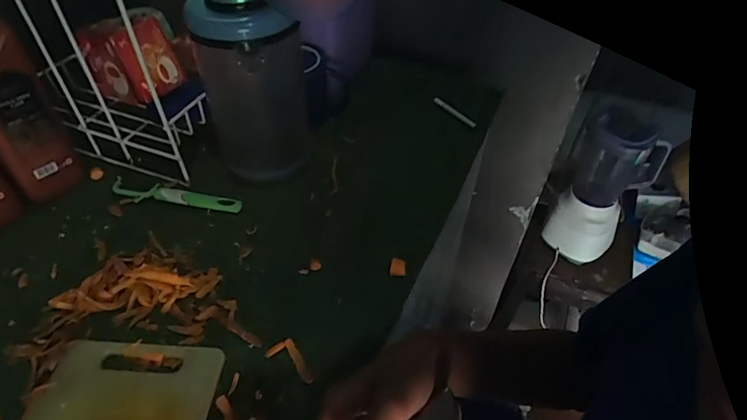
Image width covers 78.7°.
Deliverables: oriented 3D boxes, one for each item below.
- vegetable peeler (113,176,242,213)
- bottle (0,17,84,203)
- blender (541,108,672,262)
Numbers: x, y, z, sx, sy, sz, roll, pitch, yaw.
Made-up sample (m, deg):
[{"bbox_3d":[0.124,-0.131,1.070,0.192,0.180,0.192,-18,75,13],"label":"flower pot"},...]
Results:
[{"bbox_3d":[-0.255,-0.017,0.580,0.181,0.014,0.026,12,47,10],"label":"vegetable peeler"},{"bbox_3d":[-0.423,-0.132,0.517,0.082,0.256,0.089,-34,55,-30],"label":"bottle"},{"bbox_3d":[0.550,-0.055,1.103,0.151,0.374,0.161,23,49,20],"label":"blender"}]

